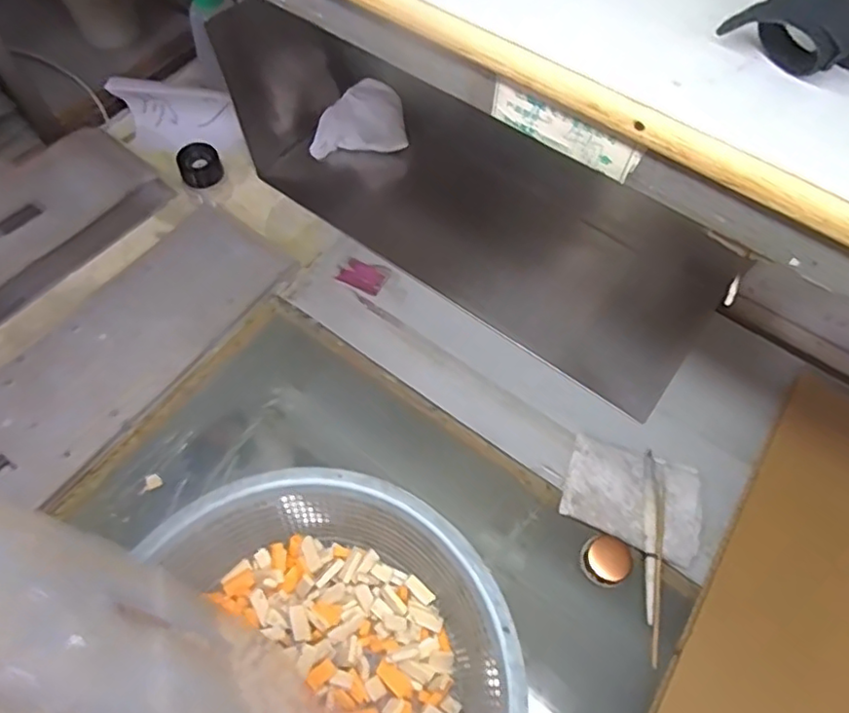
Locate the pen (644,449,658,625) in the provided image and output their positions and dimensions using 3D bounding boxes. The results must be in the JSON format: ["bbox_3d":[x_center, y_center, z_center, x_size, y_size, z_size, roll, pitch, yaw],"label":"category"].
[{"bbox_3d":[0.180,0.139,0.476,0.011,0.007,0.134,10,64,2],"label":"pen"}]

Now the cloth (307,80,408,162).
[{"bbox_3d":[-0.066,-0.252,0.654,0.101,0.057,0.085,12,64,3],"label":"cloth"}]

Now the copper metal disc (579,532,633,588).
[{"bbox_3d":[0.141,0.158,0.465,0.036,0.019,0.037,1,64,-2],"label":"copper metal disc"}]

